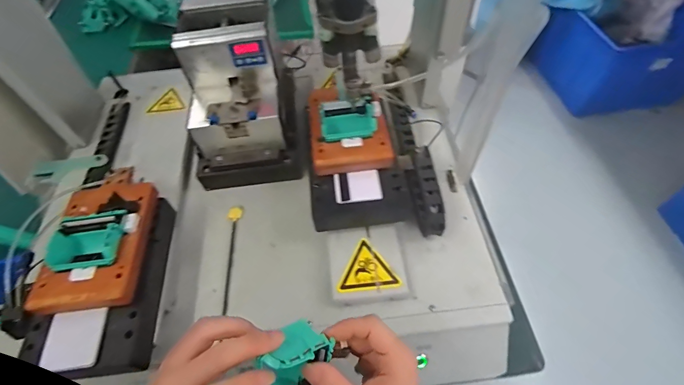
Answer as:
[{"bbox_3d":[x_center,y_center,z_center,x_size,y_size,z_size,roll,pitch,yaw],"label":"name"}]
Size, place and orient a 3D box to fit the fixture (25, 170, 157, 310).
[{"bbox_3d":[-0.276,0.044,0.407,0.102,0.033,0.174,-6,56,0],"label":"fixture"}]

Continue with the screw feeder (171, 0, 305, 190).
[{"bbox_3d":[-0.149,-0.146,0.526,0.152,0.184,0.212,-5,56,0],"label":"screw feeder"}]

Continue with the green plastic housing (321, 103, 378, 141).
[{"bbox_3d":[0.009,-0.094,0.473,0.070,0.014,0.052,-3,56,1],"label":"green plastic housing"}]

